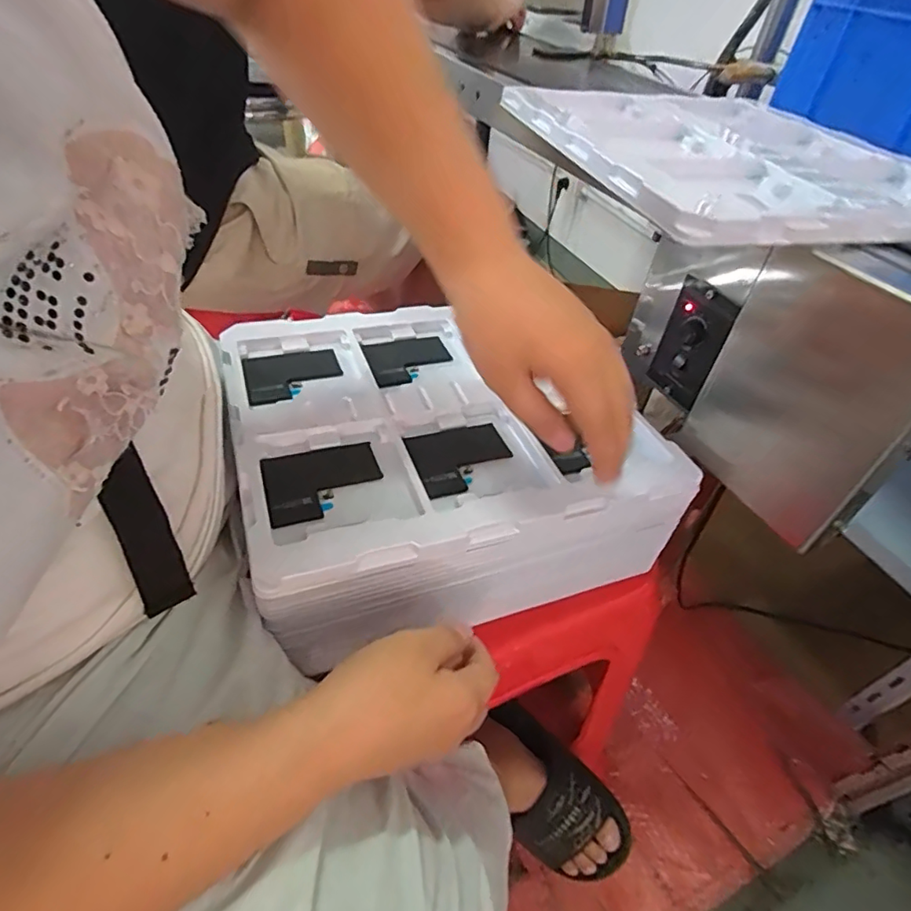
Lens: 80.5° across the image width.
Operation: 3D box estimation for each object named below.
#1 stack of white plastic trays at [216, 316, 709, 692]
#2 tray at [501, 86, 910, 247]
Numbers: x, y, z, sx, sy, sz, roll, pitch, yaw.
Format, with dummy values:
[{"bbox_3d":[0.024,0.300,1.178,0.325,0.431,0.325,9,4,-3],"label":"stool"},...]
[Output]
[{"bbox_3d":[-0.025,-0.005,0.457,0.309,0.099,0.288,-15,48,-22],"label":"stack of white plastic trays"},{"bbox_3d":[0.200,-0.240,0.424,0.271,0.025,0.337,-7,45,-15],"label":"tray"}]

